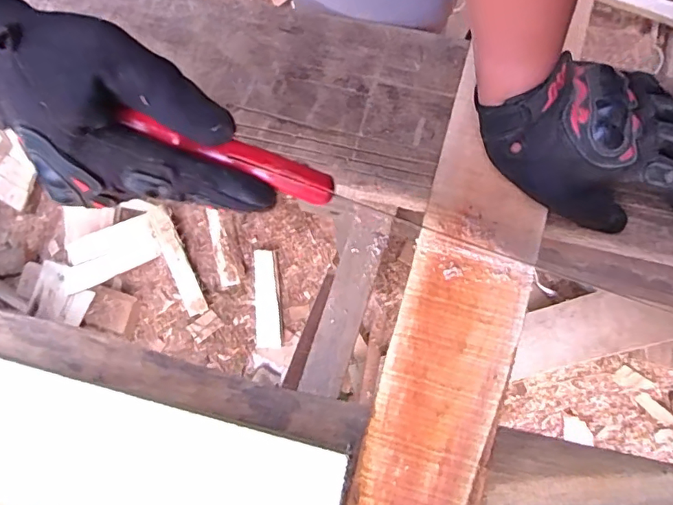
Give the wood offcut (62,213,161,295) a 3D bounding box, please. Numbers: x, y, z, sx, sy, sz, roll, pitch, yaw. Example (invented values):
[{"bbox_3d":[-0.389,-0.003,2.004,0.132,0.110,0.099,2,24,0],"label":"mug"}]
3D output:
[{"bbox_3d":[-0.490,-0.001,1.084,0.203,0.023,0.113,-27,73,-13],"label":"wood offcut"}]

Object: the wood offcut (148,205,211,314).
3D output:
[{"bbox_3d":[-0.336,0.019,1.062,0.044,0.034,0.240,-23,92,-4],"label":"wood offcut"}]

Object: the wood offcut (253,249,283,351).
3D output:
[{"bbox_3d":[-0.149,0.105,1.093,0.058,0.019,0.217,-2,94,1],"label":"wood offcut"}]

